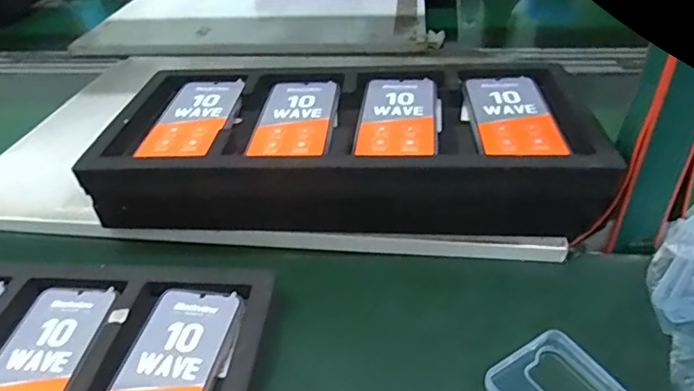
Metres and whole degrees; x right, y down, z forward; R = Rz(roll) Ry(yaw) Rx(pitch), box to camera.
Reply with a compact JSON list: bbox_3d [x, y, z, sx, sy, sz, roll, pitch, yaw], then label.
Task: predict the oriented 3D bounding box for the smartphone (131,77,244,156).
[{"bbox_3d":[-0.163,-0.088,0.559,0.076,0.011,0.154,0,37,5],"label":"smartphone"}]

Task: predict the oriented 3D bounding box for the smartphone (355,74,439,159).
[{"bbox_3d":[0.054,-0.083,0.539,0.077,0.005,0.171,2,37,8],"label":"smartphone"}]

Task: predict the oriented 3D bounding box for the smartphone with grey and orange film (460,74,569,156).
[{"bbox_3d":[0.166,-0.084,0.530,0.081,0.009,0.165,-1,37,4],"label":"smartphone with grey and orange film"}]

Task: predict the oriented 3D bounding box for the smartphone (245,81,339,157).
[{"bbox_3d":[-0.053,-0.084,0.547,0.078,0.005,0.153,0,37,5],"label":"smartphone"}]

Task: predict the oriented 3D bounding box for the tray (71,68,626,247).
[{"bbox_3d":[-0.002,-0.050,0.563,0.482,0.102,0.221,-1,37,4],"label":"tray"}]

